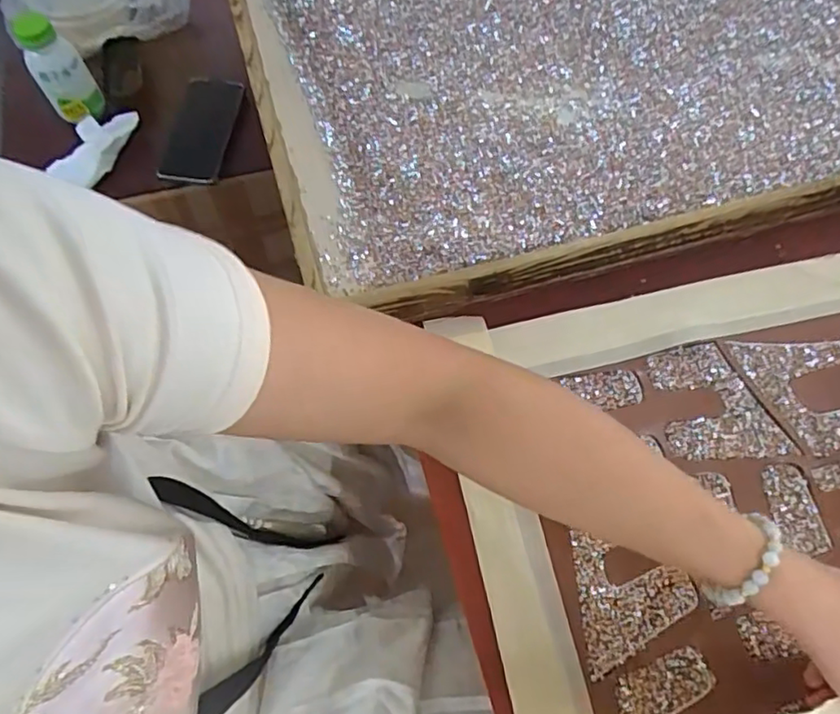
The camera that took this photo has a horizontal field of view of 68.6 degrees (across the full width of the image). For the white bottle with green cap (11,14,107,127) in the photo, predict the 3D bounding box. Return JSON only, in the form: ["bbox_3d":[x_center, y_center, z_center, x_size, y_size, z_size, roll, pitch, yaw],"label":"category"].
[{"bbox_3d":[-0.419,-0.338,0.716,0.059,0.111,0.053,-41,71,-21],"label":"white bottle with green cap"}]

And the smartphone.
[{"bbox_3d":[-0.285,-0.294,0.798,0.076,0.011,0.143,14,84,-3],"label":"smartphone"}]

